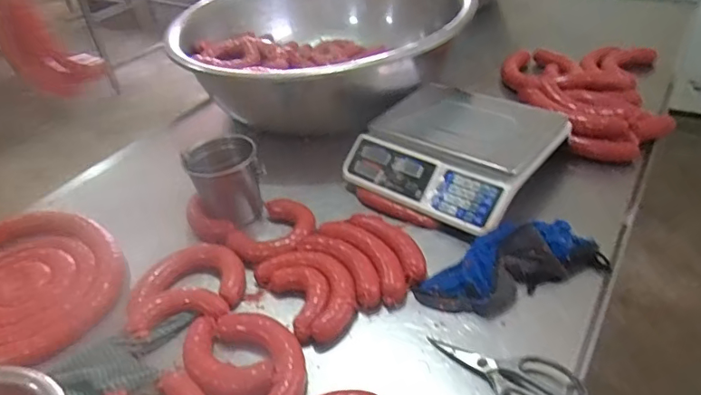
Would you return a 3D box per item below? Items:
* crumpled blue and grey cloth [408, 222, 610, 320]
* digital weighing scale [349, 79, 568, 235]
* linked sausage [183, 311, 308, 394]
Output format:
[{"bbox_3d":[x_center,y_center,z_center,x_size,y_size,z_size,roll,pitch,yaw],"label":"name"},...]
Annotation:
[{"bbox_3d":[0.241,0.105,0.786,0.286,0.063,0.118,-16,39,-12],"label":"crumpled blue and grey cloth"},{"bbox_3d":[0.189,-0.103,0.970,0.317,0.117,0.317,23,47,32],"label":"digital weighing scale"},{"bbox_3d":[-0.142,0.229,0.701,0.136,0.032,0.212,-31,45,-28],"label":"linked sausage"}]

